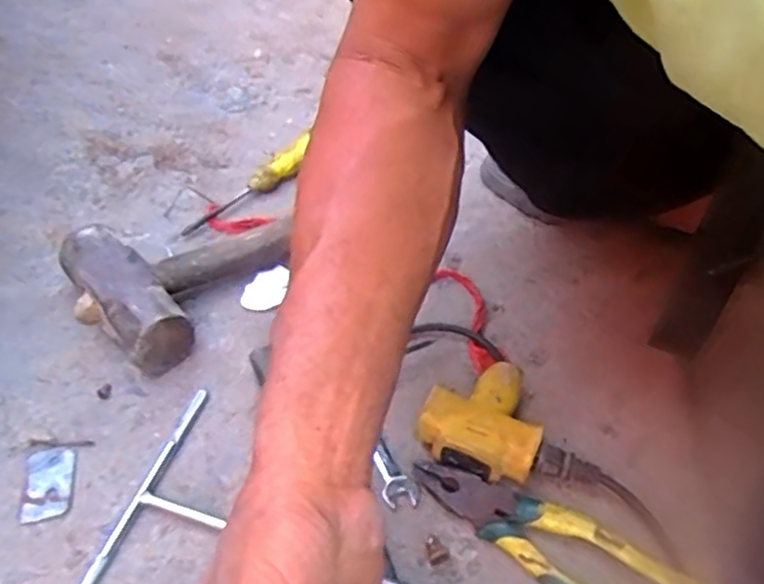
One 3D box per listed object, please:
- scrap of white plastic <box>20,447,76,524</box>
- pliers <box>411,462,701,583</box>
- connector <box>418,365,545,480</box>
[{"bbox_3d":[-0.234,0.133,0.467,0.032,0.005,0.056,-9,48,-8],"label":"scrap of white plastic"},{"bbox_3d":[0.105,0.163,0.427,0.187,0.022,0.048,24,52,20],"label":"pliers"},{"bbox_3d":[0.077,0.088,0.481,0.082,0.038,0.096,20,51,17],"label":"connector"}]

